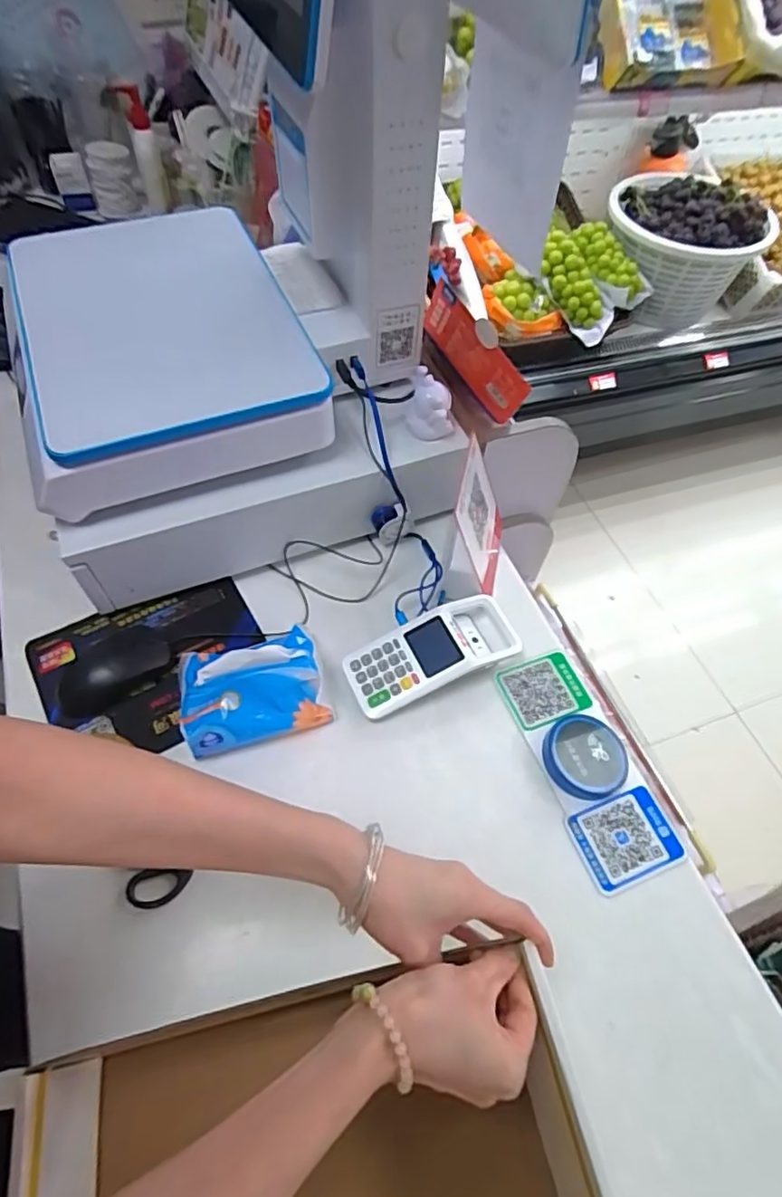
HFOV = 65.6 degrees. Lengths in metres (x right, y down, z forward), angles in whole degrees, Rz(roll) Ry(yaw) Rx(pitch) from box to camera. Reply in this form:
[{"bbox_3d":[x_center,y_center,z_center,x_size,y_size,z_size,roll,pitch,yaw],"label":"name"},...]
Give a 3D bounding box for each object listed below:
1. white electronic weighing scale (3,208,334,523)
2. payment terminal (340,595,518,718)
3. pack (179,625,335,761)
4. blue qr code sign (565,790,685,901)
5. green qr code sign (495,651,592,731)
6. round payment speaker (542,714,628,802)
[{"bbox_3d":[-0.239,-0.259,0.626,0.263,0.094,0.335,-19,61,-15],"label":"white electronic weighing scale"},{"bbox_3d":[0.044,0.058,0.621,0.177,0.050,0.074,-22,61,-16],"label":"payment terminal"},{"bbox_3d":[-0.133,0.078,0.566,0.132,0.079,0.100,-16,60,-13],"label":"pack"},{"bbox_3d":[0.213,0.217,0.550,0.092,0.005,0.070,-17,60,-14],"label":"blue qr code sign"},{"bbox_3d":[0.157,0.093,0.625,0.081,0.006,0.070,-21,63,-12],"label":"green qr code sign"},{"bbox_3d":[0.184,0.150,0.576,0.071,0.021,0.077,2,58,-2],"label":"round payment speaker"}]

